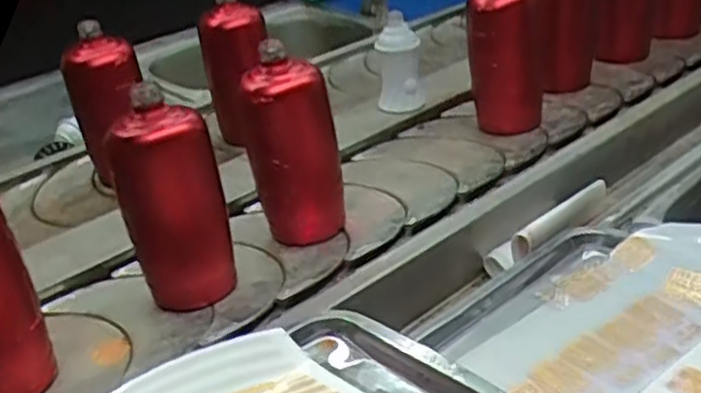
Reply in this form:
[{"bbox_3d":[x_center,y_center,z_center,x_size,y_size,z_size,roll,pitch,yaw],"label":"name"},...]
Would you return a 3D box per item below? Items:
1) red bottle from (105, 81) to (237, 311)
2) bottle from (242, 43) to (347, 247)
[{"bbox_3d":[-0.147,0.006,0.626,0.066,0.173,0.070,4,32,20],"label":"red bottle"},{"bbox_3d":[-0.053,-0.044,0.687,0.072,0.180,0.061,5,32,22],"label":"bottle"}]

